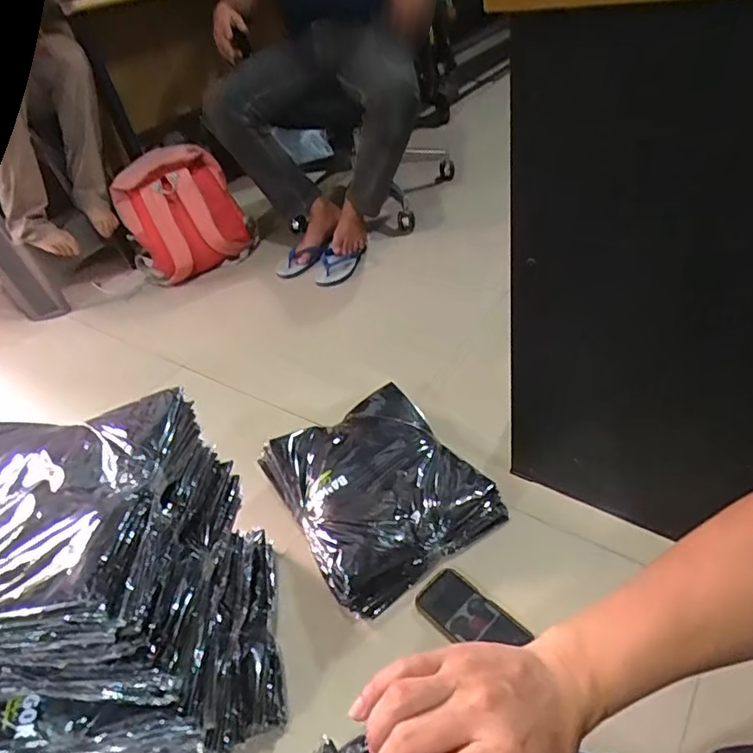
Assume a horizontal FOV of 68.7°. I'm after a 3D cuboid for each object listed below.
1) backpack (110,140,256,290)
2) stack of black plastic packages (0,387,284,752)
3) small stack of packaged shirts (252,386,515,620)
[{"bbox_3d":[-0.564,-0.472,1.654,0.364,0.380,0.170,-21,40,-11],"label":"backpack"},{"bbox_3d":[-0.346,0.280,0.673,0.345,0.389,0.312,-14,39,-2],"label":"stack of black plastic packages"},{"bbox_3d":[-0.002,0.191,0.965,0.298,0.097,0.338,-26,44,-20],"label":"small stack of packaged shirts"}]

